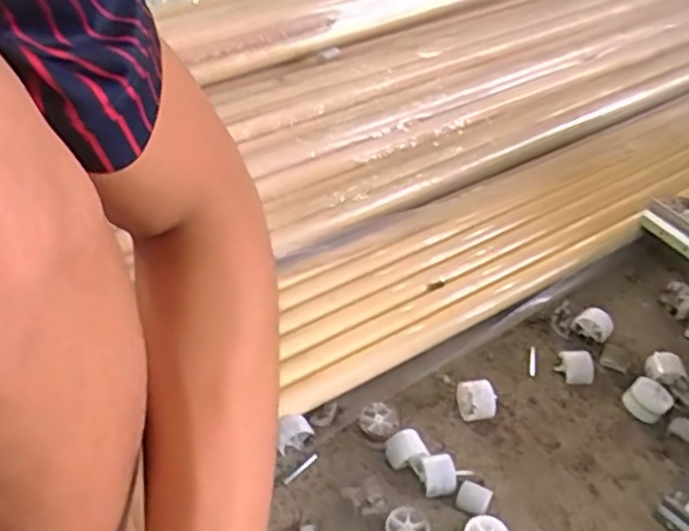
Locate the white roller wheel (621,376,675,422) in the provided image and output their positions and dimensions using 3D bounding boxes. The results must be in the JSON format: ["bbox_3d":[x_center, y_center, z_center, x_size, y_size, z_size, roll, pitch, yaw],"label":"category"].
[{"bbox_3d":[0.276,0.123,0.625,0.037,0.024,0.033,33,52,30],"label":"white roller wheel"}]

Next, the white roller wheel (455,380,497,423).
[{"bbox_3d":[0.121,0.125,0.627,0.033,0.032,0.029,1,43,1],"label":"white roller wheel"}]

